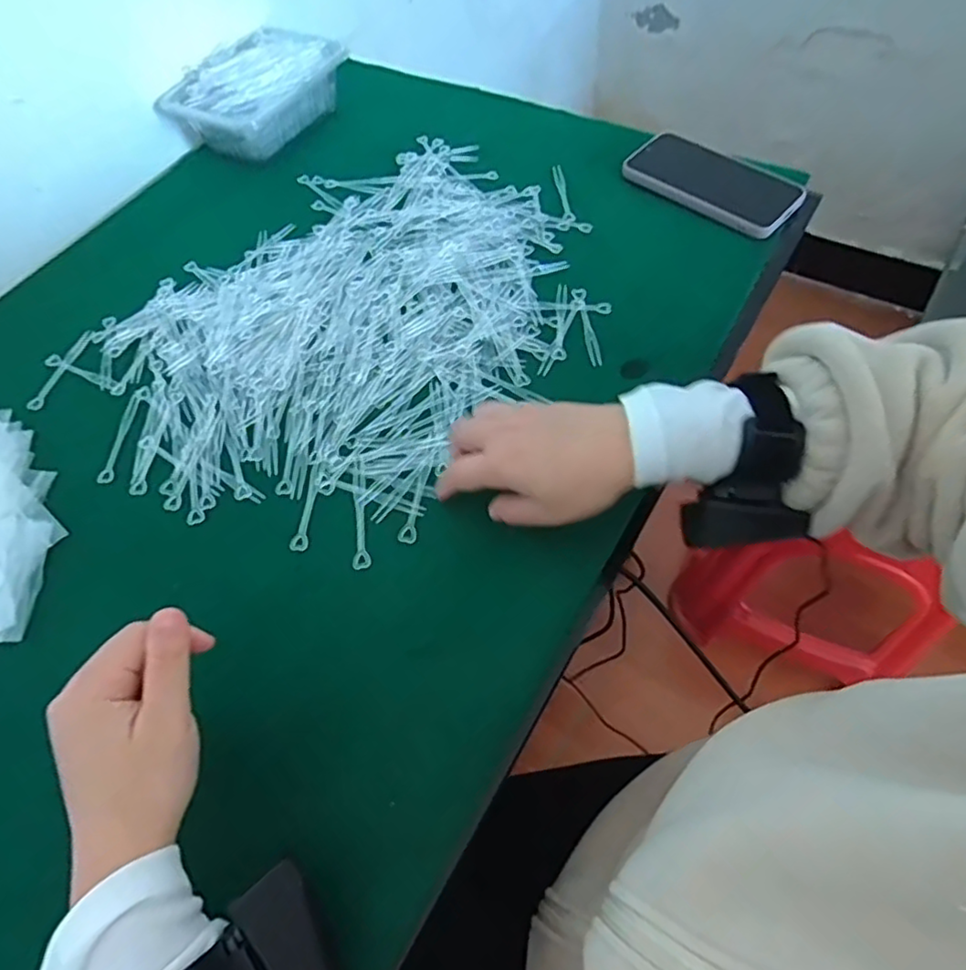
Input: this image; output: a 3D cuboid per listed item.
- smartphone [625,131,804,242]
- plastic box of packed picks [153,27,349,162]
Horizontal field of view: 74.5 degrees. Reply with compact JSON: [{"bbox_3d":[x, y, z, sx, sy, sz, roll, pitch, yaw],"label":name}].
[{"bbox_3d":[0.215,-0.285,0.595,0.155,0.015,0.076,38,68,23],"label":"smartphone"},{"bbox_3d":[-0.239,-0.416,0.680,0.124,0.068,0.171,25,64,17],"label":"plastic box of packed picks"}]

